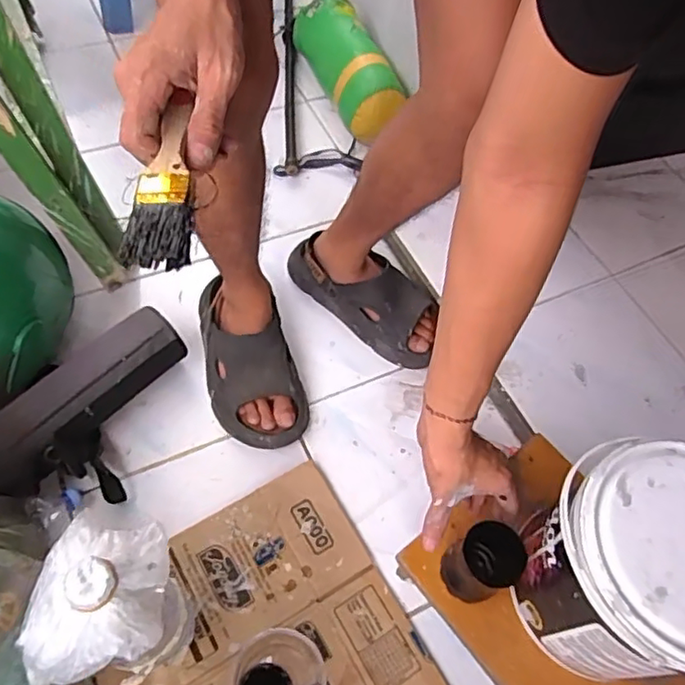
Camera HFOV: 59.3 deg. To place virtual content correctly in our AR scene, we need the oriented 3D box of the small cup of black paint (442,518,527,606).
[{"bbox_3d":[0.134,0.215,0.585,0.058,0.090,0.059,2,58,-3],"label":"small cup of black paint"}]

